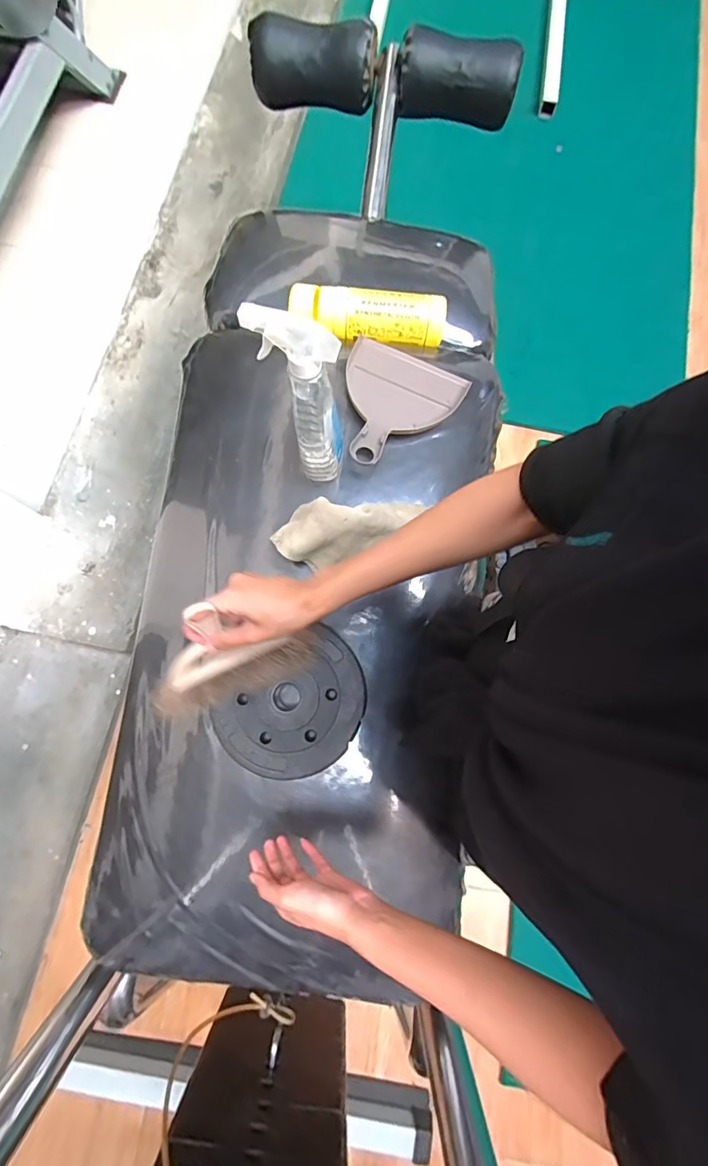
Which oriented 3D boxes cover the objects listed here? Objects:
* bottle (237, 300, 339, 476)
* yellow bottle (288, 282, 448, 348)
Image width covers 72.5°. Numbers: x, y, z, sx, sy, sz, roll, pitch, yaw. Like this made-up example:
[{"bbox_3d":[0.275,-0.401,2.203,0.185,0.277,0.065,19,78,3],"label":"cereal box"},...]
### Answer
[{"bbox_3d":[-0.058,-0.188,0.516,0.082,0.211,0.061,-3,76,-3],"label":"bottle"},{"bbox_3d":[0.021,-0.389,0.696,0.222,0.045,0.059,5,75,0],"label":"yellow bottle"}]

